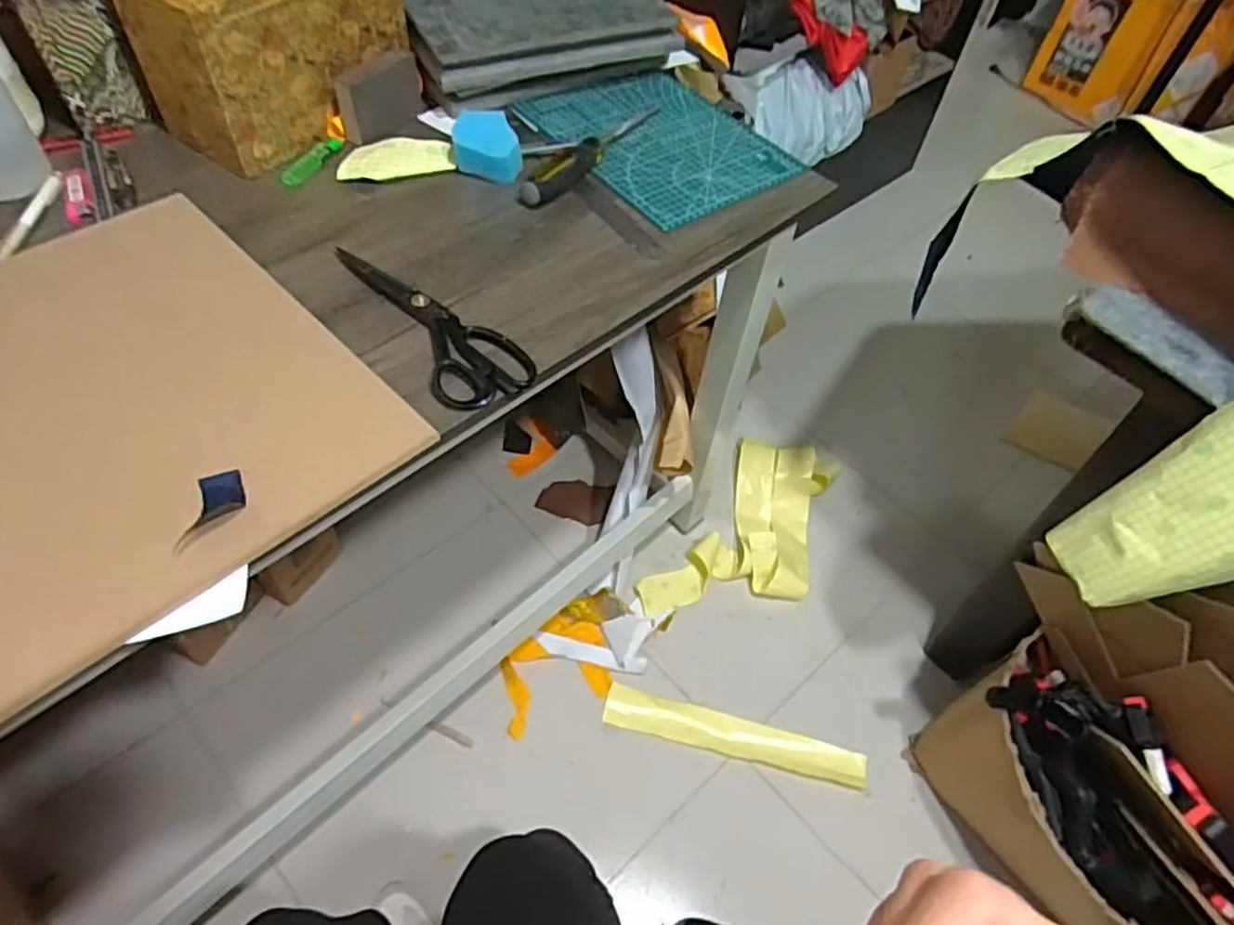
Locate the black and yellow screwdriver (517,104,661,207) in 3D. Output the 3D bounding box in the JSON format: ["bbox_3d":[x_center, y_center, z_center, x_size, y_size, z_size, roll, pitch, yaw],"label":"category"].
[{"bbox_3d":[-0.024,-0.352,0.826,0.030,0.031,0.248,31,57,17],"label":"black and yellow screwdriver"}]

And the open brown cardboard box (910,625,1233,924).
[{"bbox_3d":[0.622,0.474,0.981,0.230,0.313,0.427,-20,58,-19],"label":"open brown cardboard box"}]

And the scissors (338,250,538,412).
[{"bbox_3d":[-0.169,-0.129,0.653,0.077,0.014,0.235,-33,63,-26],"label":"scissors"}]

